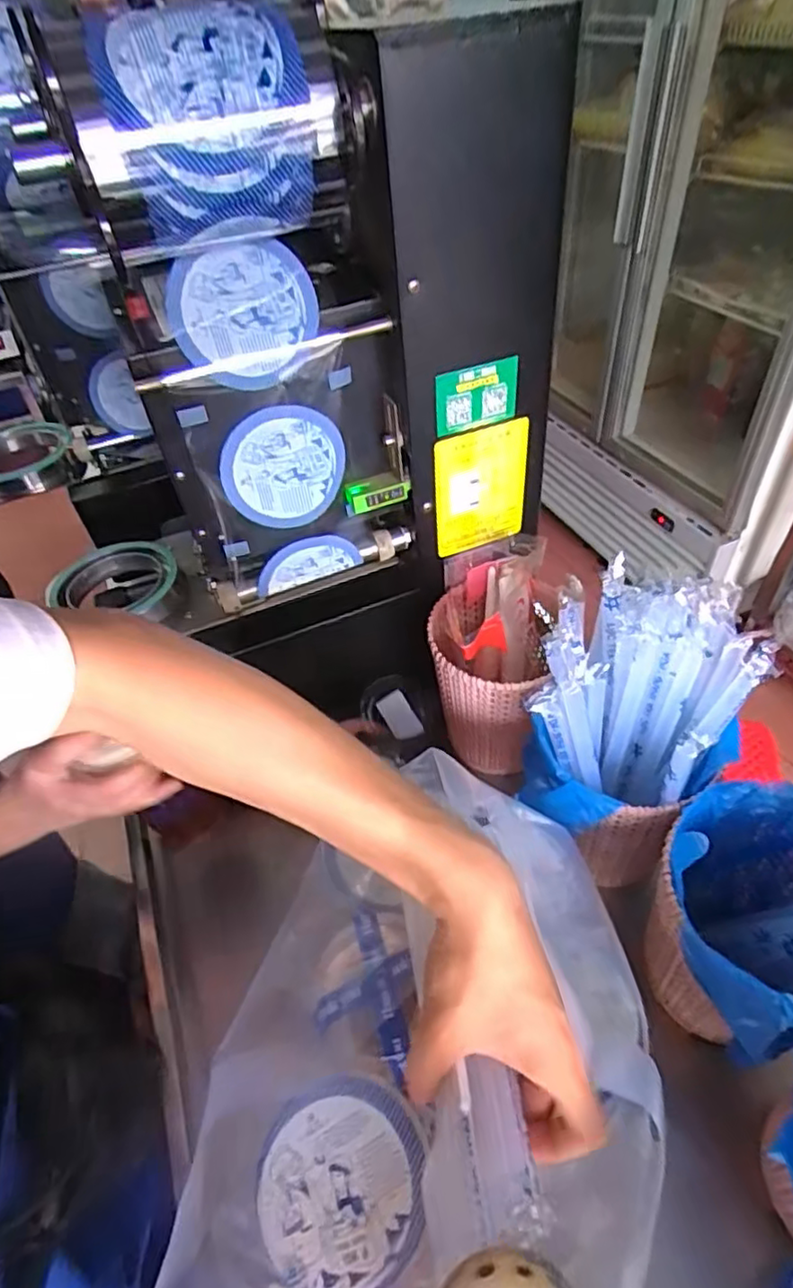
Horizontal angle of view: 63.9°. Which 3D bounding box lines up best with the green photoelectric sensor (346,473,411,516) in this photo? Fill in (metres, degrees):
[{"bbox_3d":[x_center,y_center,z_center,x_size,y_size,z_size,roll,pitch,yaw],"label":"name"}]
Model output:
[{"bbox_3d":[-0.016,-0.128,0.539,0.052,0.024,0.019,-13,46,-6],"label":"green photoelectric sensor"}]

